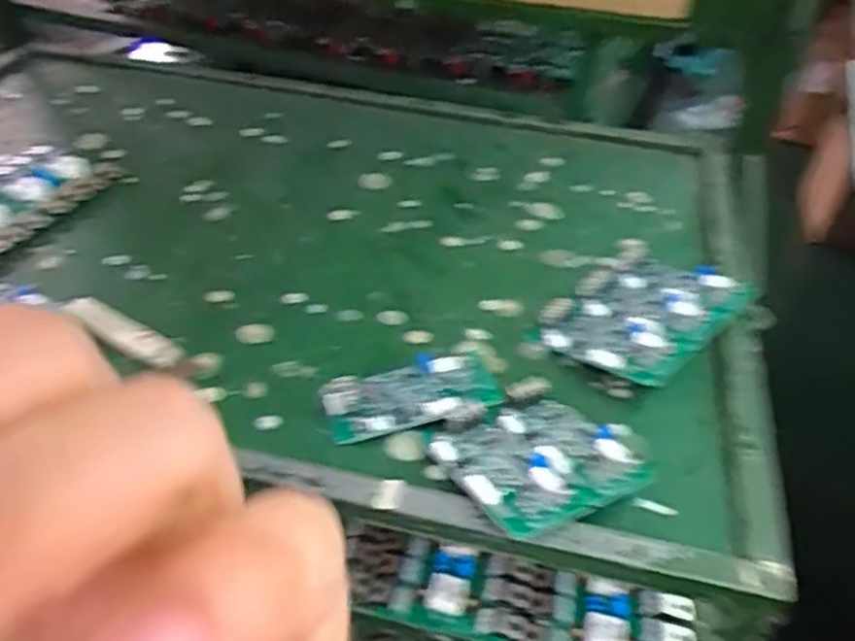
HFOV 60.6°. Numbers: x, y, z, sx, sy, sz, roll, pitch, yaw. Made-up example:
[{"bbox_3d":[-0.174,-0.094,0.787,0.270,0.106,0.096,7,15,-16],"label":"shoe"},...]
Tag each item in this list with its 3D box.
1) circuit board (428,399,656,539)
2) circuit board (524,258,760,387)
[{"bbox_3d":[0.075,0.081,0.437,0.120,0.021,0.089,-17,45,-23],"label":"circuit board"},{"bbox_3d":[0.166,-0.006,0.550,0.102,0.025,0.150,32,48,29],"label":"circuit board"}]

